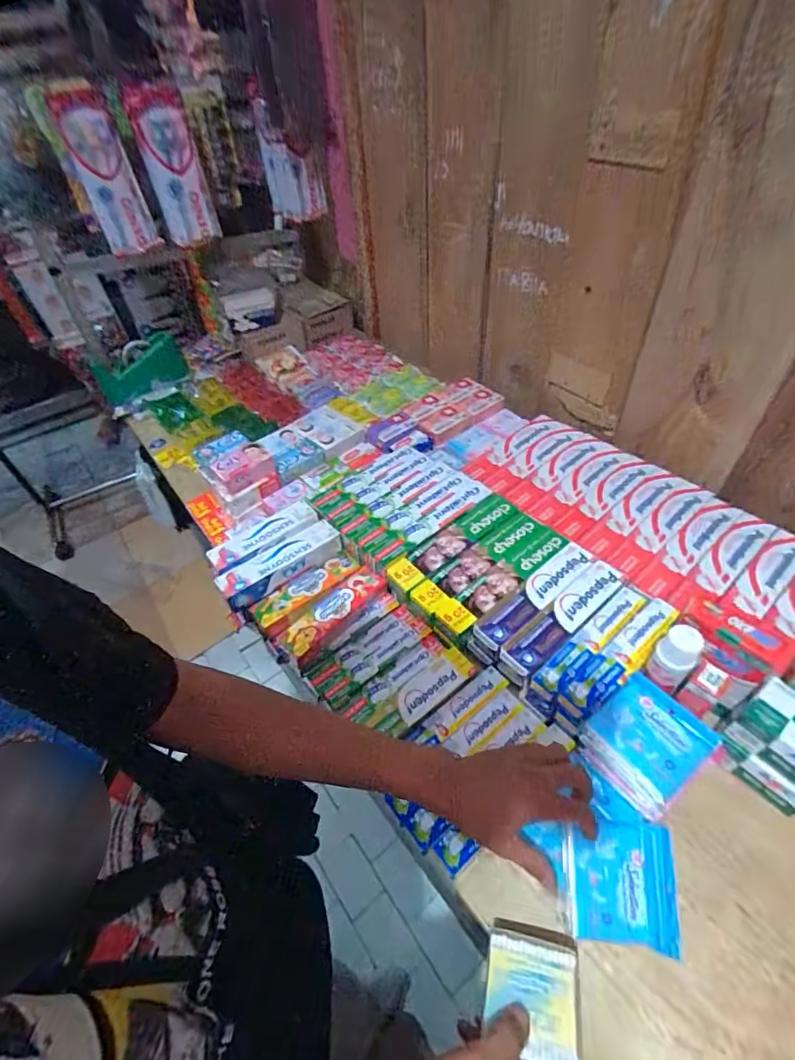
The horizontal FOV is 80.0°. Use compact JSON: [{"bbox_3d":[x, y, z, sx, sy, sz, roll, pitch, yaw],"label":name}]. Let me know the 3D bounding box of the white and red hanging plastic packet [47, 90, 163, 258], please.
[{"bbox_3d":[-0.542,-0.655,0.885,0.089,0.234,0.063,-30,51,-20],"label":"white and red hanging plastic packet"}]

